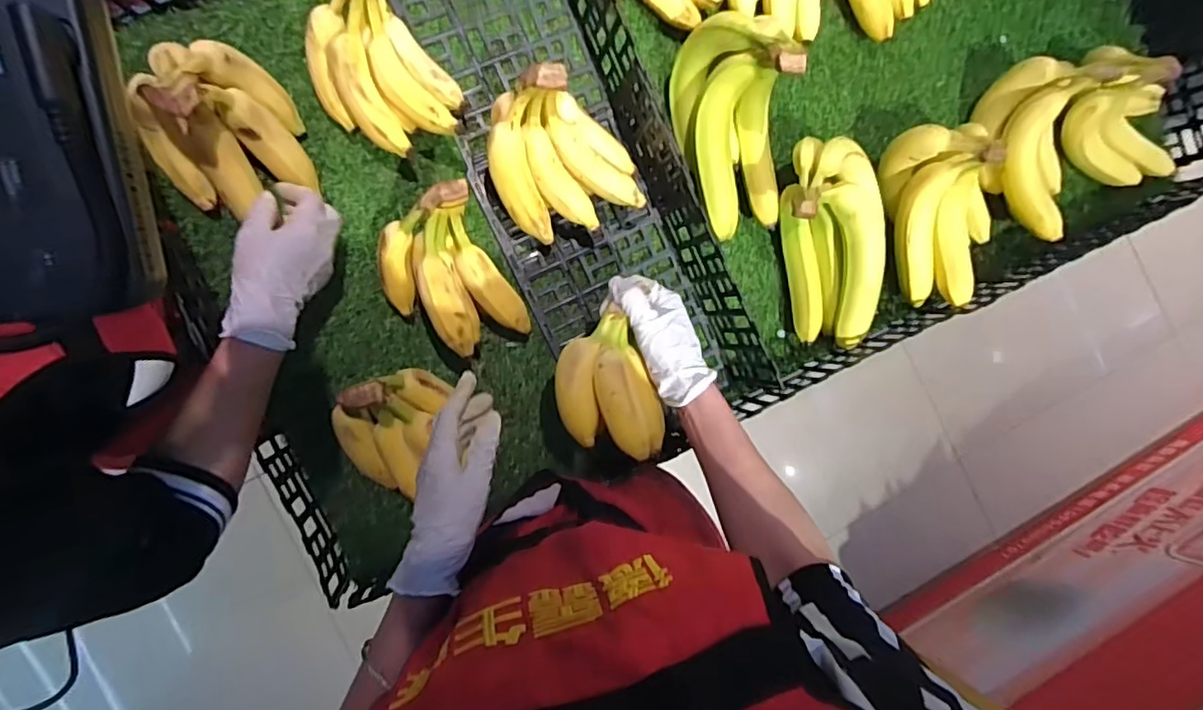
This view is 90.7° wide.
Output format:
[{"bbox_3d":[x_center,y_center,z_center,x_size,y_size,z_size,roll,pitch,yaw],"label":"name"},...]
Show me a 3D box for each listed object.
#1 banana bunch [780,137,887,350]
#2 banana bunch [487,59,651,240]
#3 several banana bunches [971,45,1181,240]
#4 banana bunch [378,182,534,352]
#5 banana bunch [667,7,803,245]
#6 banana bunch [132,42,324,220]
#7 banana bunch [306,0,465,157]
[{"bbox_3d":[0.275,-0.128,0.688,0.135,0.083,0.236,-19,115,-9],"label":"banana bunch"},{"bbox_3d":[-0.034,-0.200,0.611,0.153,0.132,0.139,-1,88,-9],"label":"banana bunch"},{"bbox_3d":[0.608,-0.285,0.731,0.261,0.113,0.204,-28,92,-9],"label":"several banana bunches"},{"bbox_3d":[-0.158,-0.073,0.609,0.118,0.103,0.154,-28,92,-9],"label":"banana bunch"},{"bbox_3d":[0.152,-0.244,0.642,0.107,0.132,0.216,-10,89,-9],"label":"banana bunch"},{"bbox_3d":[-0.357,-0.210,0.545,0.127,0.152,0.118,0,88,-9],"label":"banana bunch"},{"bbox_3d":[-0.217,-0.274,0.593,0.123,0.100,0.163,-31,93,-9],"label":"banana bunch"}]

